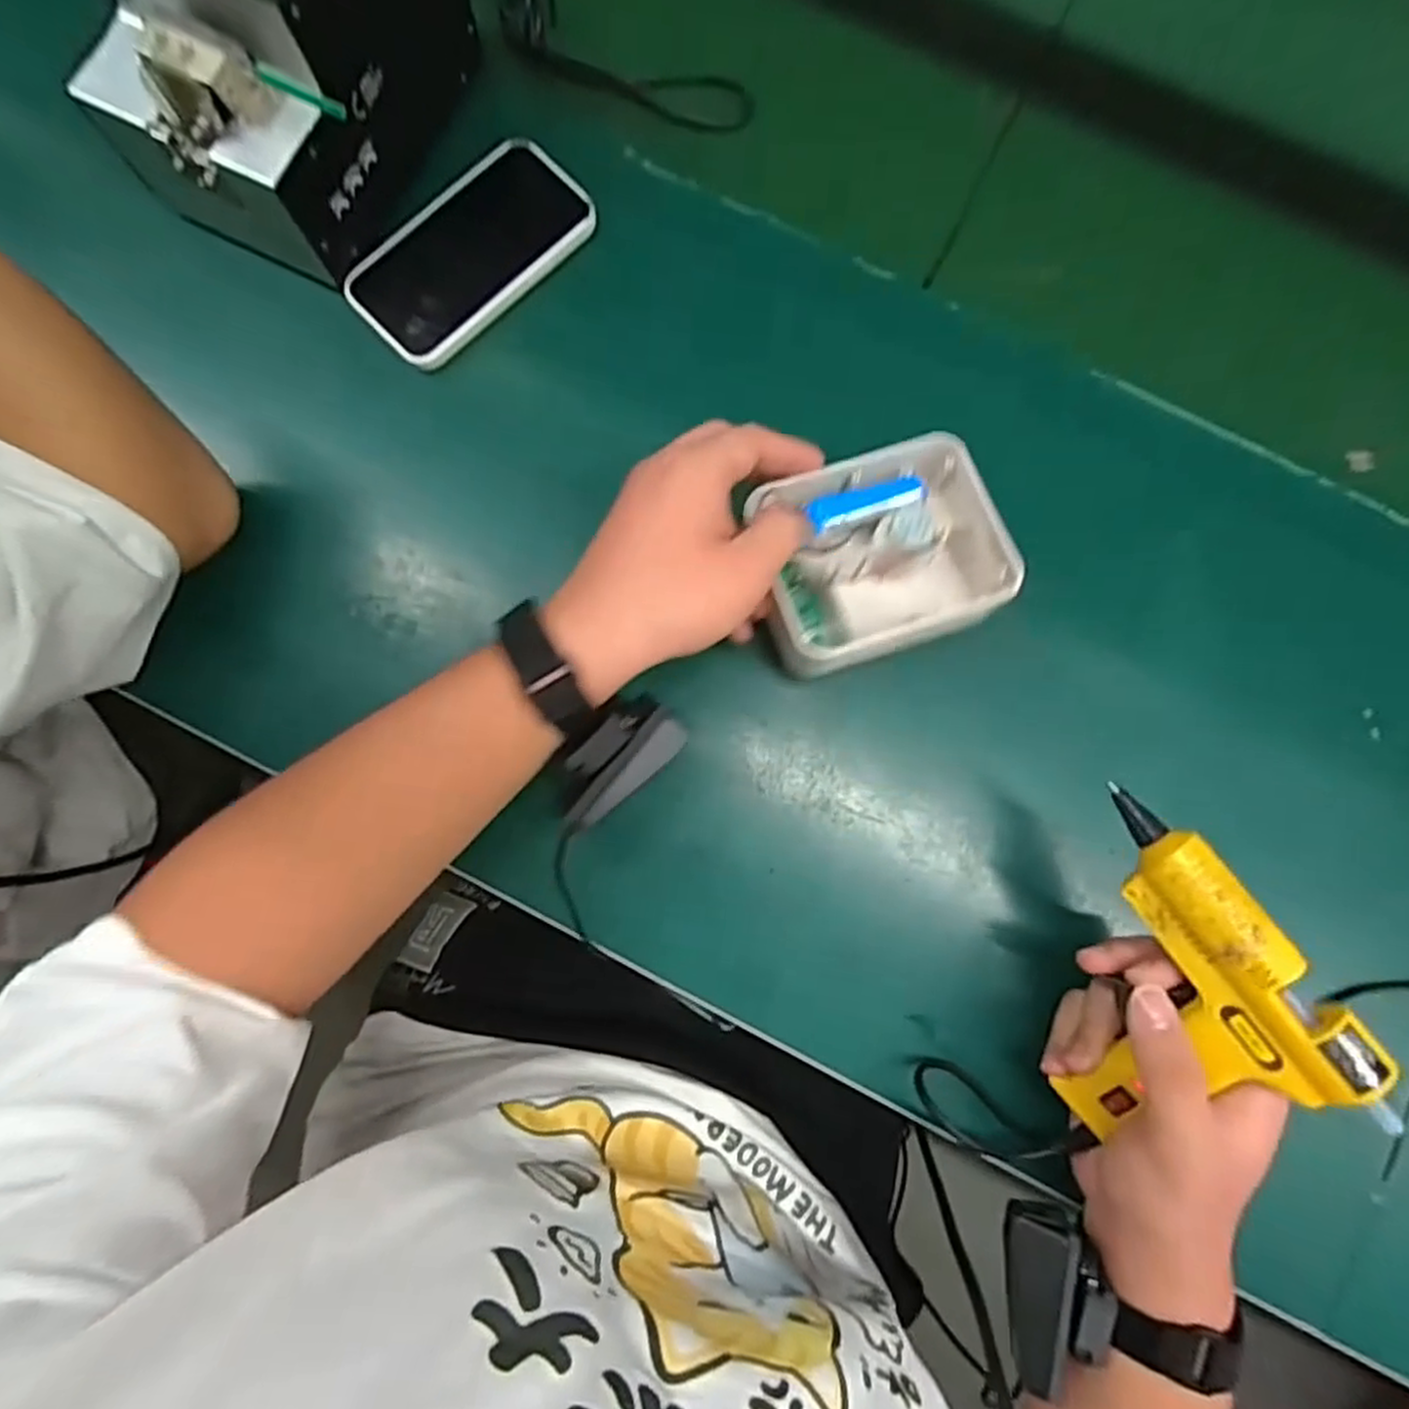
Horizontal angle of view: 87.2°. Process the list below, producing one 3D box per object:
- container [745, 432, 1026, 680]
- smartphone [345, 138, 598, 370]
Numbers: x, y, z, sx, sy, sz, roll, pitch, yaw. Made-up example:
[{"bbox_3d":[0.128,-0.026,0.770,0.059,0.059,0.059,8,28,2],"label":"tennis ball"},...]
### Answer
[{"bbox_3d":[0.091,-0.079,0.393,0.132,0.046,0.105,-22,82,-3],"label":"container"},{"bbox_3d":[-0.142,-0.276,0.452,0.149,0.011,0.080,-45,85,-7],"label":"smartphone"}]

